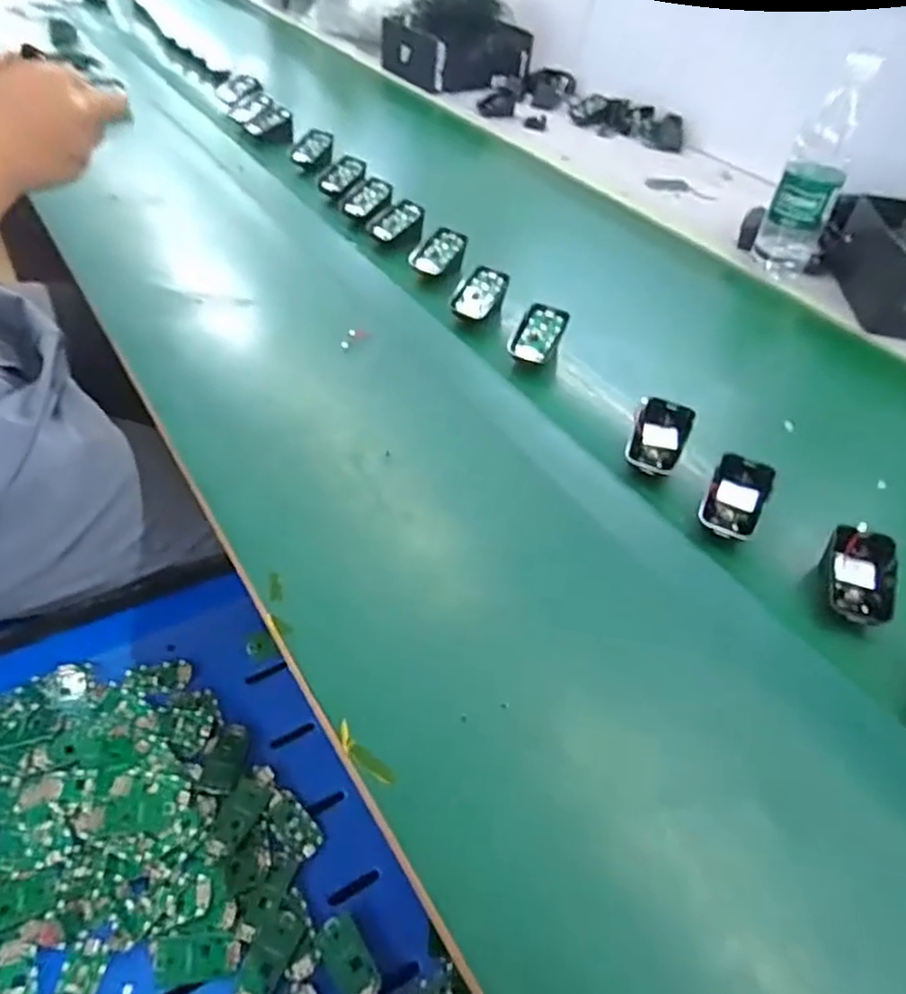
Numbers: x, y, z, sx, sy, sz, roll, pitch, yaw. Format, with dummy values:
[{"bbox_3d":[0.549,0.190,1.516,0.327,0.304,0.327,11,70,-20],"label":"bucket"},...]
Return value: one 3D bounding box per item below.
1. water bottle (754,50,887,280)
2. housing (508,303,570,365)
[{"bbox_3d":[0.411,-0.360,0.745,0.068,0.224,0.056,25,50,19],"label":"water bottle"},{"bbox_3d":[0.085,-0.161,0.663,0.043,0.027,0.068,28,66,16],"label":"housing"}]

